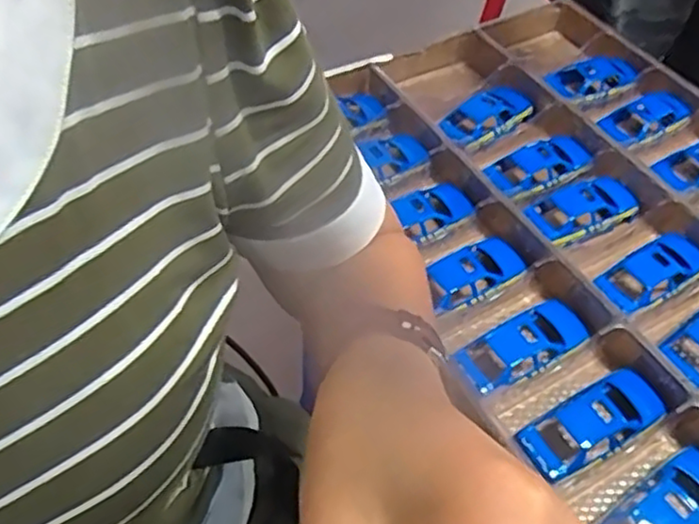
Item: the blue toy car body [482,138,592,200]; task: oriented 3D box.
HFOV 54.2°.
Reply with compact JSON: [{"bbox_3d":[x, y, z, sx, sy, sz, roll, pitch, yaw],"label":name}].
[{"bbox_3d":[0.198,-0.104,0.701,0.110,0.033,0.059,-21,54,-18],"label":"blue toy car body"}]

